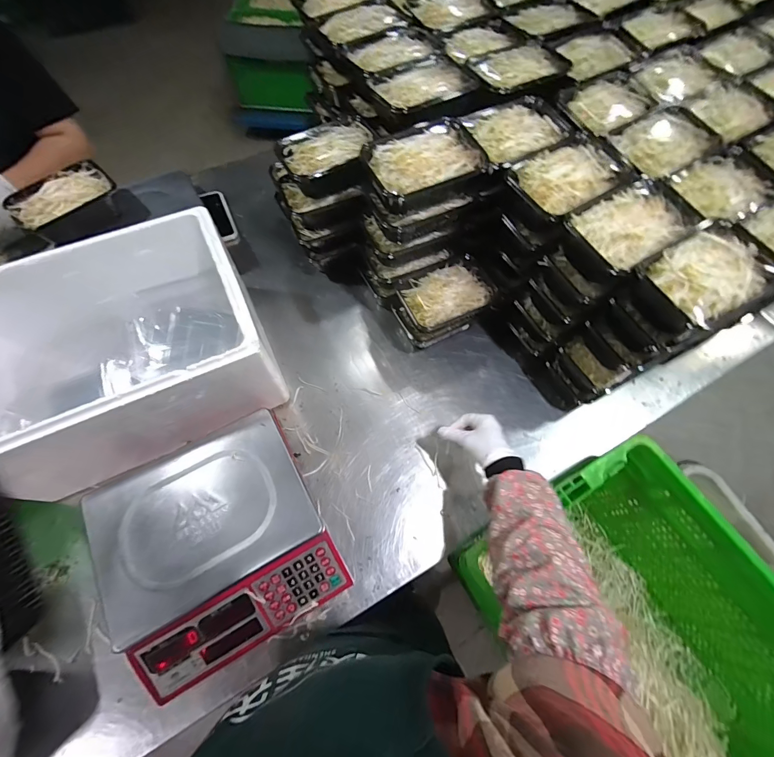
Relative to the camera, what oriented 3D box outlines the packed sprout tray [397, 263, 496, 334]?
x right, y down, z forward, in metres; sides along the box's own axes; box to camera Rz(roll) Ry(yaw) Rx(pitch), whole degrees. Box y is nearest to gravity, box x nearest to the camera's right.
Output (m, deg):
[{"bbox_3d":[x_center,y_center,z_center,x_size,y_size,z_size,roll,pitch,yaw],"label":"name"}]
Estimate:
[{"bbox_3d":[0.119,-0.158,0.717,0.188,0.055,0.114,-29,70,-13],"label":"packed sprout tray"}]

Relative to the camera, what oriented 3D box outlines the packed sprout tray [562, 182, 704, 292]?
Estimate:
[{"bbox_3d":[0.363,-0.222,0.553,0.179,0.066,0.122,-30,70,-14],"label":"packed sprout tray"}]

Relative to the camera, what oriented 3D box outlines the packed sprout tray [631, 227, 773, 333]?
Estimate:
[{"bbox_3d":[0.439,-0.132,0.500,0.181,0.059,0.118,-27,69,-13],"label":"packed sprout tray"}]

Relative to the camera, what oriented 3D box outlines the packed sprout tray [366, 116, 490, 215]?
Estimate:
[{"bbox_3d":[0.059,-0.340,0.588,0.194,0.066,0.129,-21,68,-10],"label":"packed sprout tray"}]

